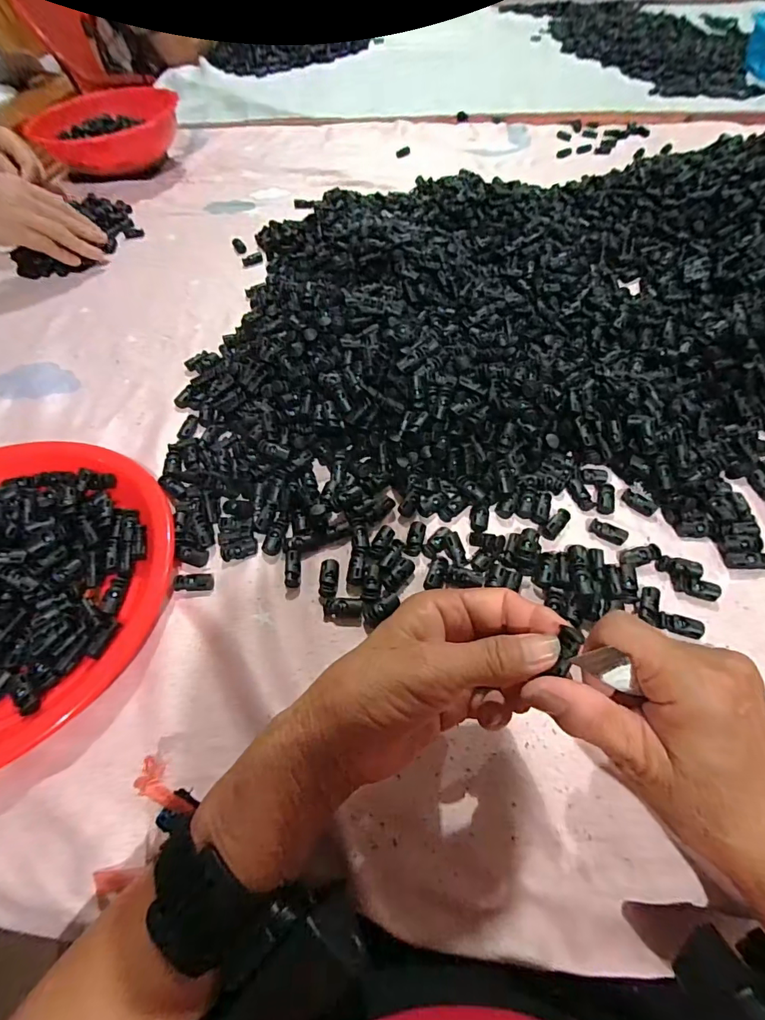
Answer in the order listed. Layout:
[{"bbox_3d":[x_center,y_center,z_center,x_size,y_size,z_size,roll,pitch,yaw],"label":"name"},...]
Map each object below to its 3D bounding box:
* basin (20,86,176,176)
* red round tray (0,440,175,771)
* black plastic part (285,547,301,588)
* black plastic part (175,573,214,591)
[{"bbox_3d":[-0.469,-0.647,0.790,0.226,0.074,0.226,-18,58,-10],"label":"basin"},{"bbox_3d":[-0.292,0.051,0.333,0.254,0.032,0.258,-1,56,1],"label":"red round tray"},{"bbox_3d":[-0.068,0.043,0.344,0.011,0.007,0.030,-3,74,0],"label":"black plastic part"},{"bbox_3d":[-0.141,0.054,0.342,0.027,0.006,0.015,2,55,-18],"label":"black plastic part"}]

